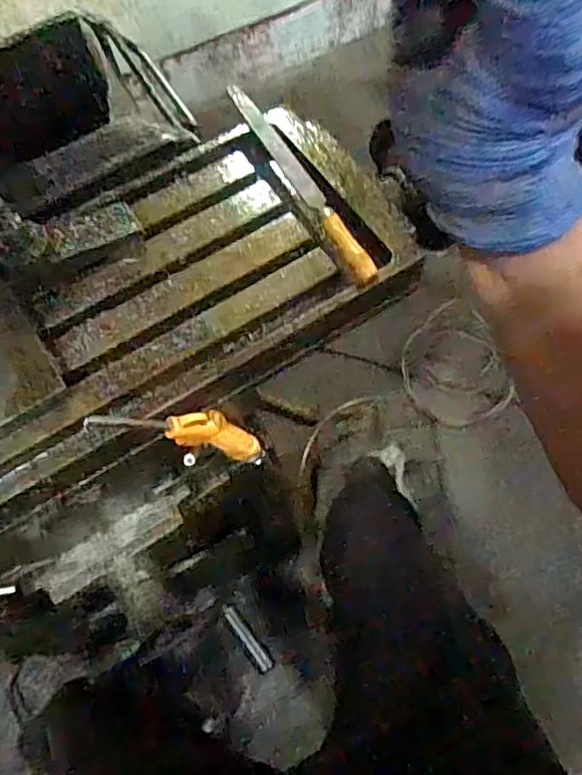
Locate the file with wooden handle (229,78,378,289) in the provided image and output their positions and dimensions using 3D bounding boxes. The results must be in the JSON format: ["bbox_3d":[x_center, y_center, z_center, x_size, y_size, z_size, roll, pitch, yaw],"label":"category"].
[{"bbox_3d":[0.007,-0.210,0.573,0.024,0.019,0.288,-25,66,-8],"label":"file with wooden handle"}]

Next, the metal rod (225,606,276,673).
[{"bbox_3d":[-0.046,0.266,0.624,0.015,0.010,0.075,-35,69,-13],"label":"metal rod"}]

